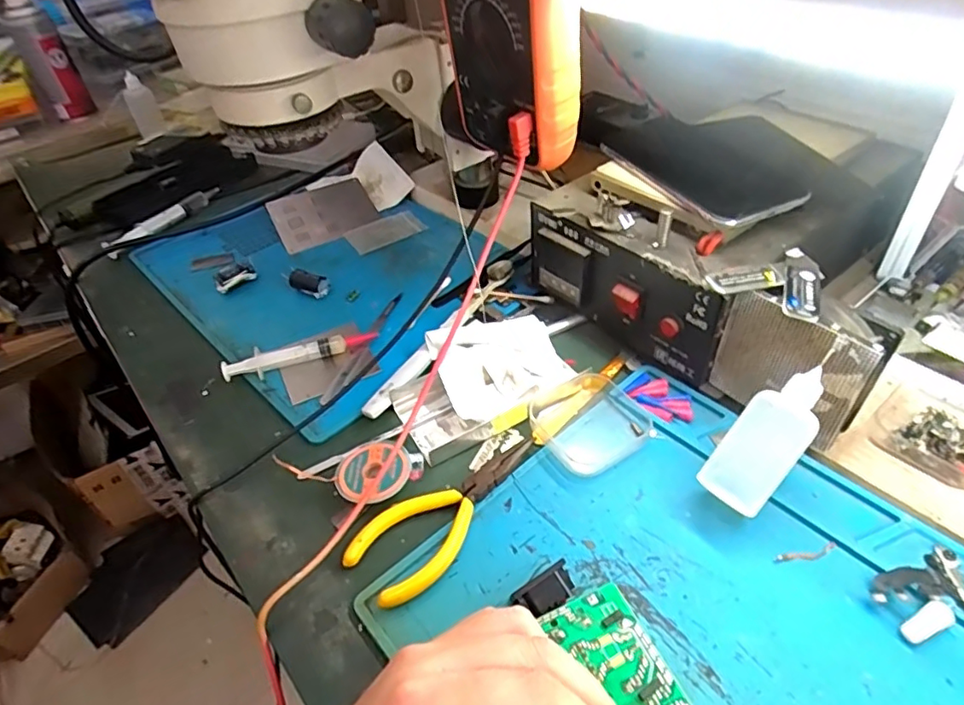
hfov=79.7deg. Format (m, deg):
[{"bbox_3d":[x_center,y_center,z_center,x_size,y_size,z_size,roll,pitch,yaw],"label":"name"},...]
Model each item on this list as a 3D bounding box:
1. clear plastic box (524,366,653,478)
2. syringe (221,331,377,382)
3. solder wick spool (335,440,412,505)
[{"bbox_3d":[0.070,0.044,0.373,0.067,0.014,0.065,-23,45,-16],"label":"clear plastic box"},{"bbox_3d":[-0.138,0.002,0.440,0.113,0.019,0.013,-17,44,-10],"label":"syringe"},{"bbox_3d":[-0.067,0.072,0.352,0.044,0.017,0.043,-4,43,4],"label":"solder wick spool"}]

